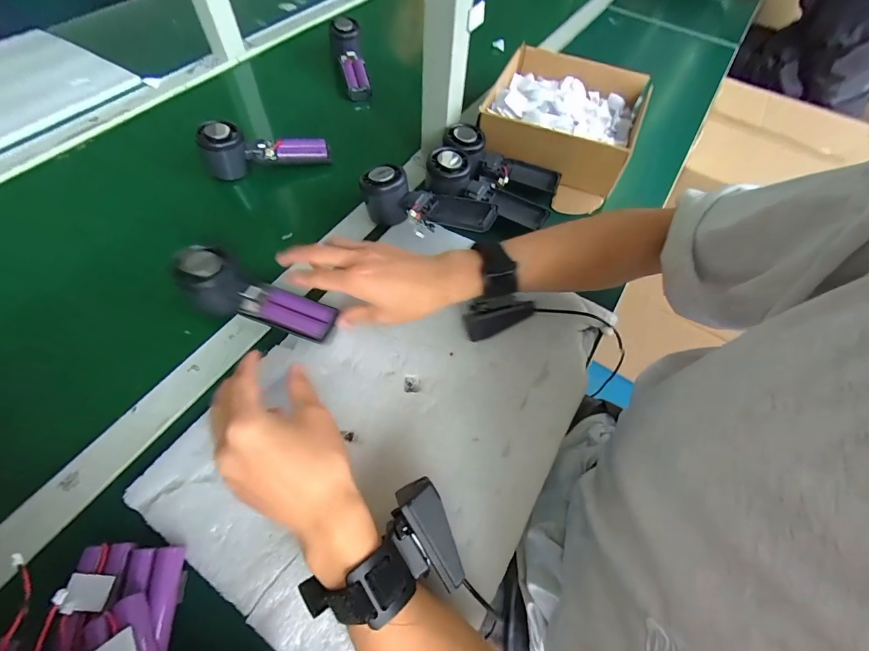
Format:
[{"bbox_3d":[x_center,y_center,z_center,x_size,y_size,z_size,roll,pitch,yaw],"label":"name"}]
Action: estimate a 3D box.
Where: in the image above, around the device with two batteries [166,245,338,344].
[{"bbox_3d":[-0.177,-0.027,0.377,0.156,0.053,0.048,18,59,8],"label":"device with two batteries"}]

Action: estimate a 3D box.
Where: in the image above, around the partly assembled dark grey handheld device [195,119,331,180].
[{"bbox_3d":[-0.224,-0.243,0.514,0.156,0.053,0.049,-13,60,-11],"label":"partly assembled dark grey handheld device"}]

